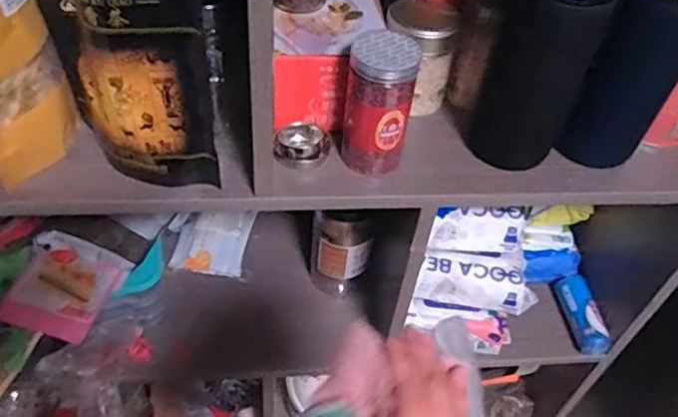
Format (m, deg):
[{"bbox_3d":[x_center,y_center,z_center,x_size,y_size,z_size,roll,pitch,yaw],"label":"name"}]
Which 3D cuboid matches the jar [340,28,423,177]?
[{"bbox_3d":[0.036,-0.092,0.542,0.056,0.121,0.053,3,48,-4],"label":"jar"}]

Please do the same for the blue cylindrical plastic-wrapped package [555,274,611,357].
[{"bbox_3d":[0.345,0.148,0.862,0.041,0.034,0.116,-2,49,-8],"label":"blue cylindrical plastic-wrapped package"}]

